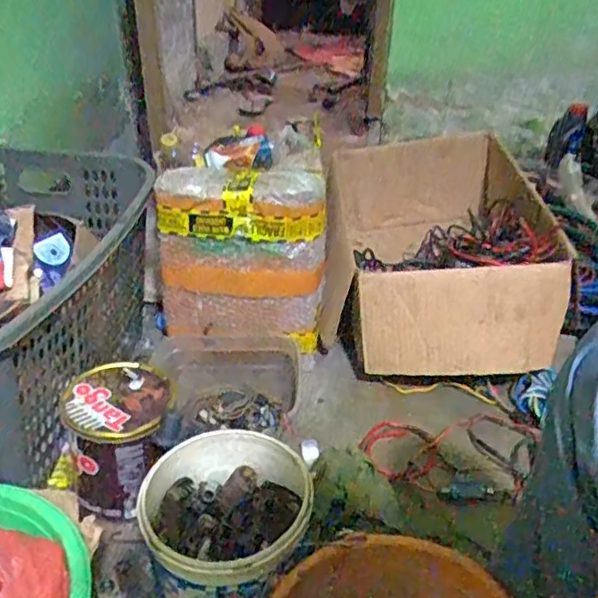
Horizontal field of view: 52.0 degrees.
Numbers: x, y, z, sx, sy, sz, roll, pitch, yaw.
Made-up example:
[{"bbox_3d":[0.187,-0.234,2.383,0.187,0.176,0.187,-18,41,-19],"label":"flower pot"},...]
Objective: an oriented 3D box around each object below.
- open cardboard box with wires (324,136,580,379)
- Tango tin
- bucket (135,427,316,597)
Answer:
[{"bbox_3d":[0.263,-0.117,1.214,0.391,0.241,0.594,4,34,4],"label":"open cardboard box with wires"},{"bbox_3d":[-0.240,0.189,0.841,0.139,0.139,0.153,-5,34,-10],"label":"Tango tin"},{"bbox_3d":[-0.080,0.266,0.694,0.178,0.159,0.178,1,34,-1],"label":"bucket"}]

